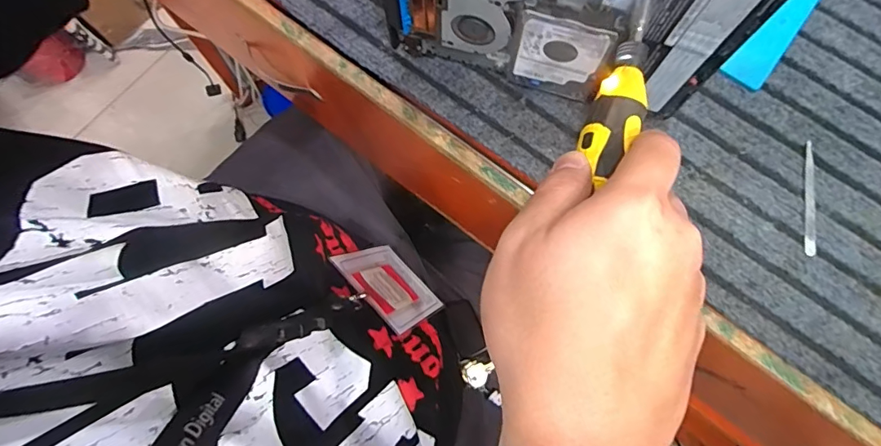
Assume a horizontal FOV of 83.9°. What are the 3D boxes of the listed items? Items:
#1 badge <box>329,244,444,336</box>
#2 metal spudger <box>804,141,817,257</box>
[{"bbox_3d":[-0.047,0.060,0.484,0.092,0.130,0.004,46,104,11],"label":"badge"},{"bbox_3d":[0.308,-0.021,0.408,0.009,0.004,0.099,9,75,3],"label":"metal spudger"}]

